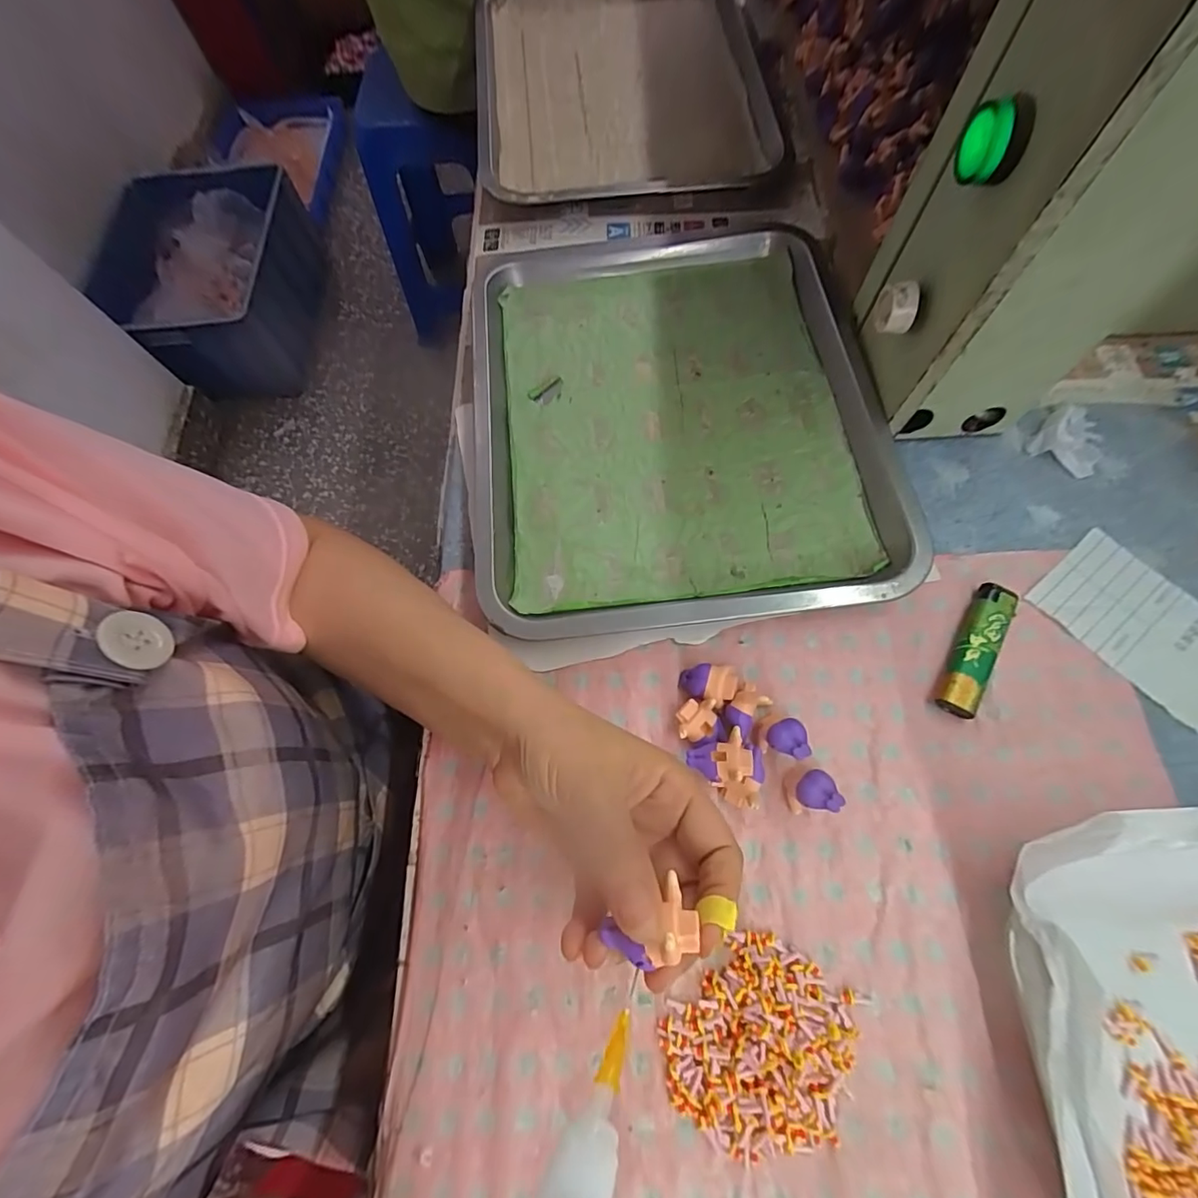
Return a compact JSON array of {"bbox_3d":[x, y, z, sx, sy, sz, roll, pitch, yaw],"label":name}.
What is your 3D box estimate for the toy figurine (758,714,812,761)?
[{"bbox_3d":[0.097,0.073,0.272,0.022,0.025,0.019,16,71,7],"label":"toy figurine"}]

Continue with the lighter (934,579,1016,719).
[{"bbox_3d":[0.215,0.028,0.292,0.020,0.011,0.084,32,73,12],"label":"lighter"}]

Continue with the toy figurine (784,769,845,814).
[{"bbox_3d":[0.108,0.098,0.263,0.018,0.025,0.021,-11,70,-3],"label":"toy figurine"}]

